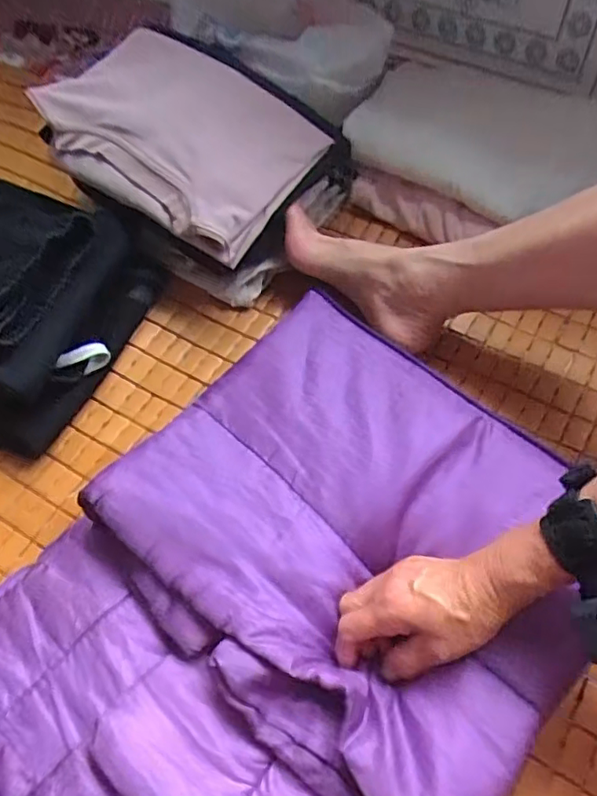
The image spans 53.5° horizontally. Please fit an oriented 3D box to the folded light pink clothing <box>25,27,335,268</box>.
[{"bbox_3d":[-0.128,-0.277,0.626,0.290,0.088,0.181,32,69,21],"label":"folded light pink clothing"}]

